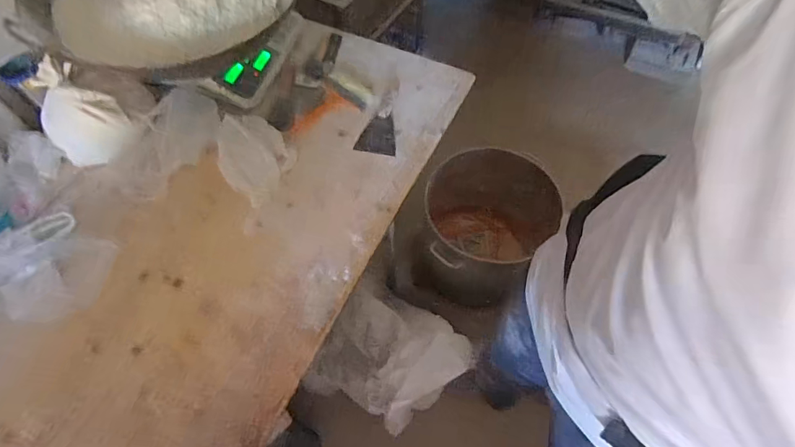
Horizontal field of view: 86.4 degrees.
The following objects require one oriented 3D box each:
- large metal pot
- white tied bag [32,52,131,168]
[{"bbox_3d":[0.313,0.021,1.457,0.460,0.437,0.434,13,60,7],"label":"large metal pot"},{"bbox_3d":[-0.649,-0.219,0.862,0.164,0.149,0.141,36,65,19],"label":"white tied bag"}]

